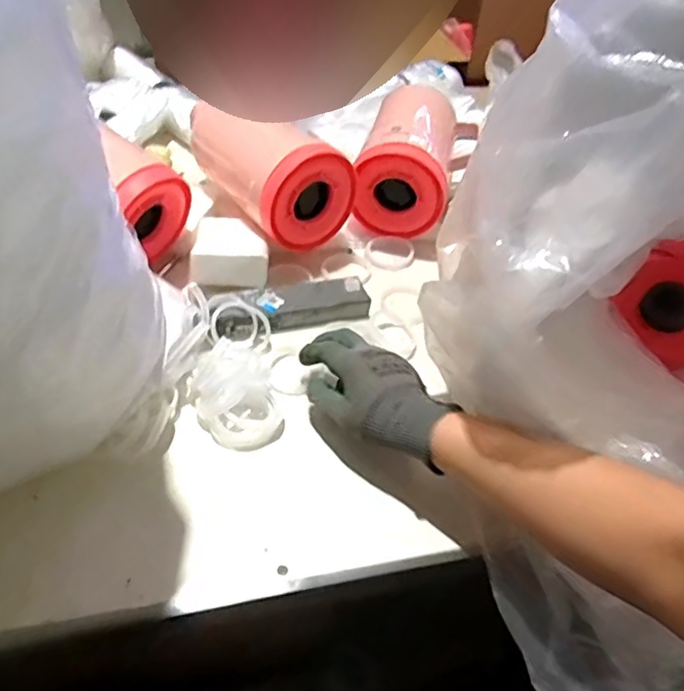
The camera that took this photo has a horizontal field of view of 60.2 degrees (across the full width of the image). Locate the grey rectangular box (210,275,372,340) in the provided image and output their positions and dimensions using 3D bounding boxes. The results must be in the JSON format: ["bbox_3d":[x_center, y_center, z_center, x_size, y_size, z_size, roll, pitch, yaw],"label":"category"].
[{"bbox_3d":[-0.060,-0.045,0.715,0.189,0.036,0.055,-12,49,-18],"label":"grey rectangular box"}]

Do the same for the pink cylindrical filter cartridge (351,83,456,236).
[{"bbox_3d":[0.101,-0.280,0.890,0.132,0.159,0.223,13,46,5],"label":"pink cylindrical filter cartridge"}]

